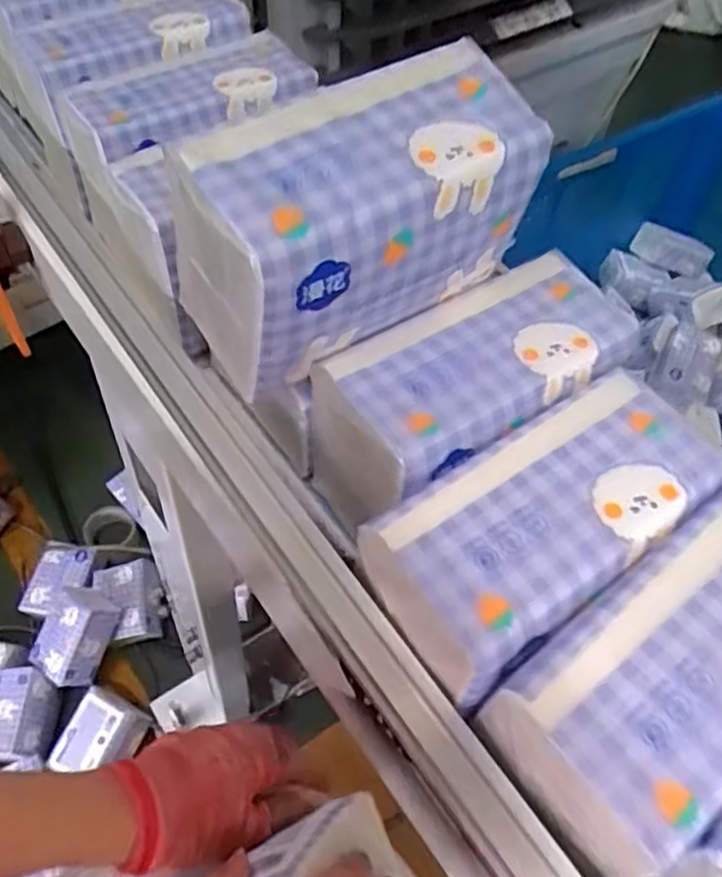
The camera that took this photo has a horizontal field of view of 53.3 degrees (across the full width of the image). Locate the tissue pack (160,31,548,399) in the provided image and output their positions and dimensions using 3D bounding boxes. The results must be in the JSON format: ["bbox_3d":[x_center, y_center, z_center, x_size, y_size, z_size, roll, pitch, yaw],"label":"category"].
[{"bbox_3d":[-0.002,-0.077,0.259,0.115,0.081,0.066,-27,63,-21],"label":"tissue pack"}]

